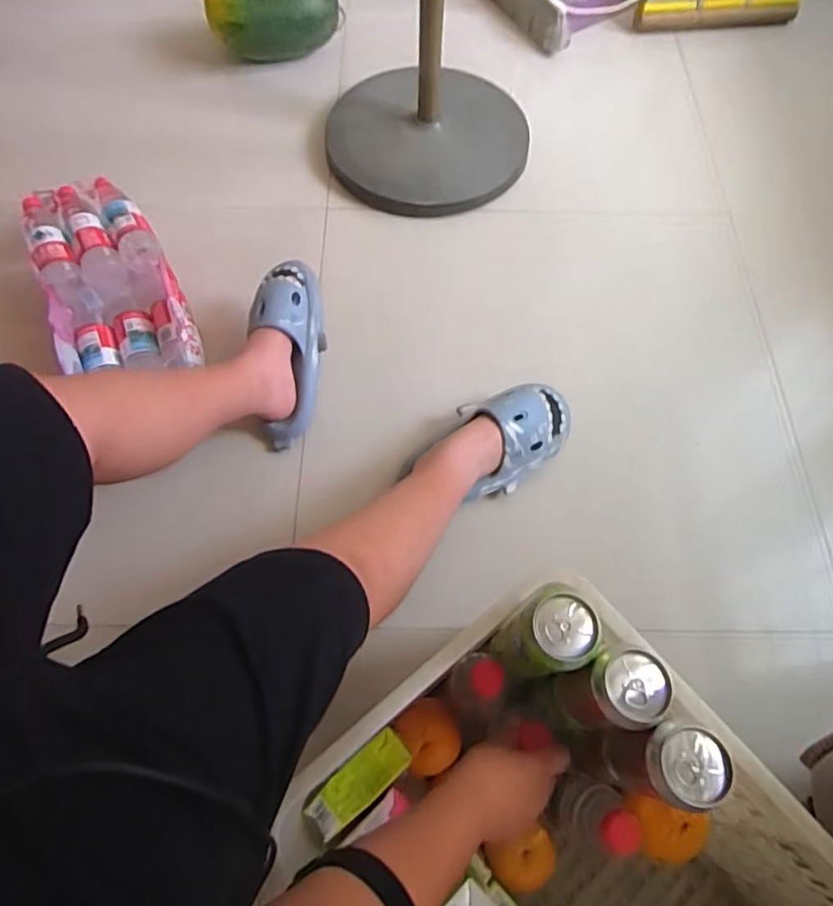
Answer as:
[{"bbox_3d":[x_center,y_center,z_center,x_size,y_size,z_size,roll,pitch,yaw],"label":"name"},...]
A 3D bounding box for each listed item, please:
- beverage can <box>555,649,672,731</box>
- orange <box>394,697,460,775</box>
[{"bbox_3d":[0.171,0.209,0.503,0.061,0.131,0.058,0,65,-1],"label":"beverage can"},{"bbox_3d":[0.015,0.318,0.647,0.066,0.067,0.072,0,65,-1],"label":"orange"}]

